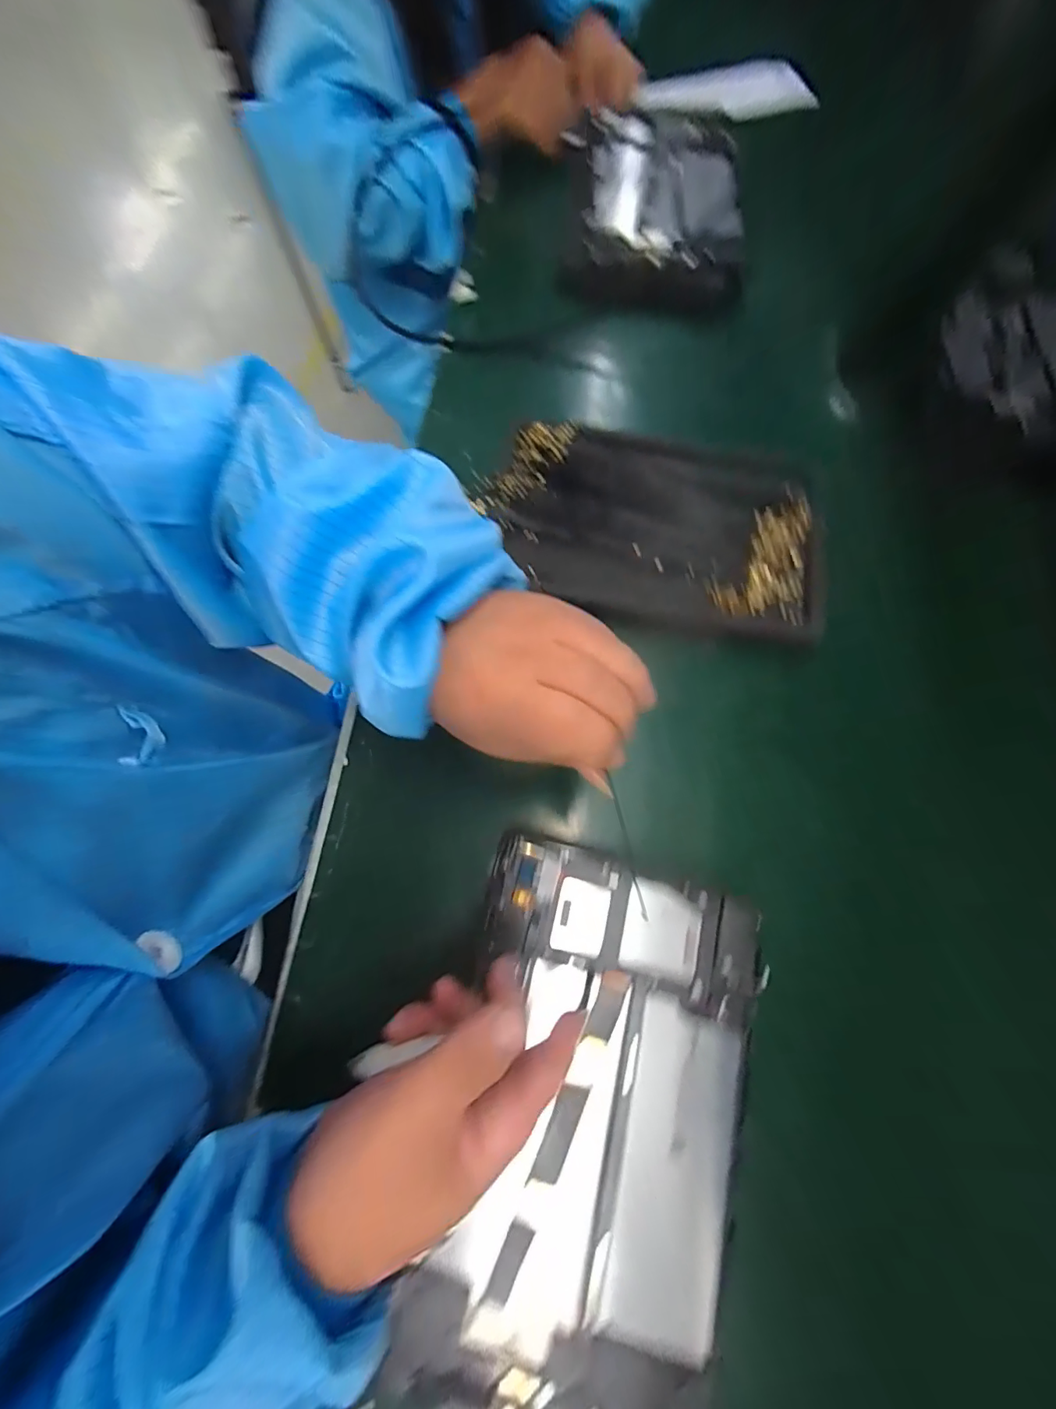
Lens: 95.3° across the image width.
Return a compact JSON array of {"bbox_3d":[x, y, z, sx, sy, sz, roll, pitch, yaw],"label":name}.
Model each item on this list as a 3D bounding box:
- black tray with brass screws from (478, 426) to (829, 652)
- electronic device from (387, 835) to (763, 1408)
[{"bbox_3d":[0.096,-0.132,0.362,0.248,0.019,0.153,15,72,3],"label":"black tray with brass screws"},{"bbox_3d":[0.032,0.205,0.241,0.143,0.017,0.239,14,72,2],"label":"electronic device"}]

